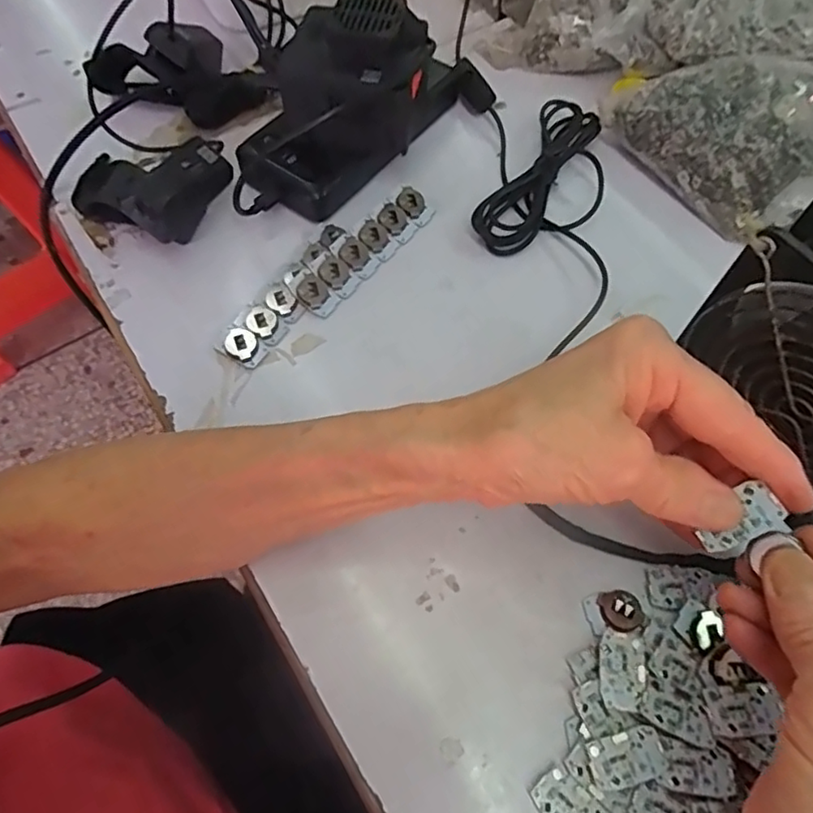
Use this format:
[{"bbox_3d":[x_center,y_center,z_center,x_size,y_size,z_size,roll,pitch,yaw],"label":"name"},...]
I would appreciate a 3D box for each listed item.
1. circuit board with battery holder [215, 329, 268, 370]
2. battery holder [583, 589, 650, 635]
[{"bbox_3d":[-0.090,-0.033,0.327,0.025,0.008,0.017,28,66,14],"label":"circuit board with battery holder"},{"bbox_3d":[0.093,0.092,0.264,0.024,0.004,0.018,-11,63,-6],"label":"battery holder"}]

